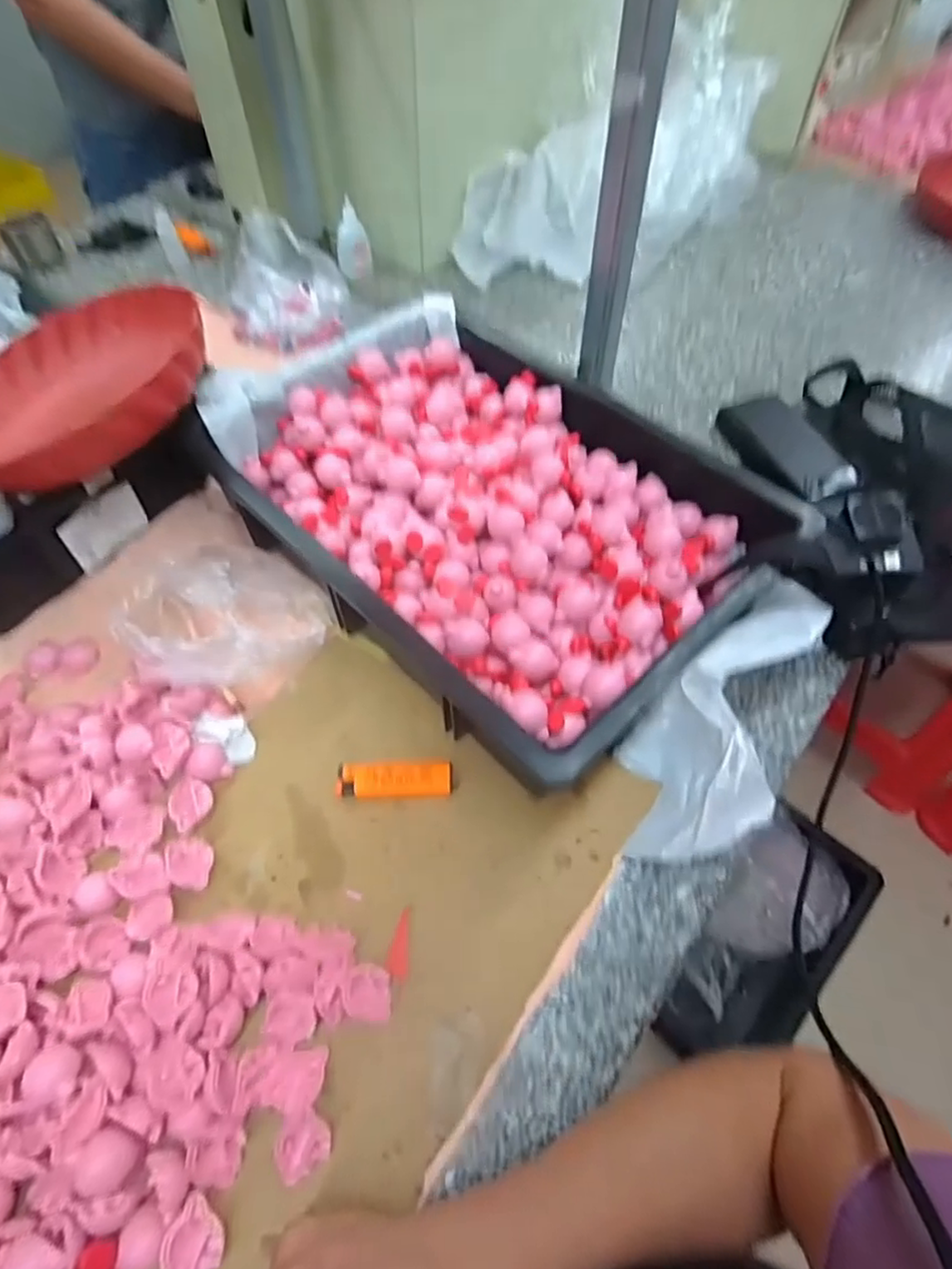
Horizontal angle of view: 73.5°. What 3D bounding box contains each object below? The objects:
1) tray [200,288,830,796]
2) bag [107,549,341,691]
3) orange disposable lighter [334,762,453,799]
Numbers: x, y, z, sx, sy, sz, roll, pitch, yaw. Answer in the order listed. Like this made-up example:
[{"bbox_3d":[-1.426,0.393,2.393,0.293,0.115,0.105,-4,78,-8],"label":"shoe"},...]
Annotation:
[{"bbox_3d":[0.002,-0.117,0.540,0.447,0.084,0.328,38,65,22],"label":"tray"},{"bbox_3d":[-0.194,-0.015,0.500,0.152,0.050,0.133,-16,58,-10],"label":"bag"},{"bbox_3d":[-0.057,0.102,0.445,0.080,0.010,0.022,-2,57,-1],"label":"orange disposable lighter"}]

